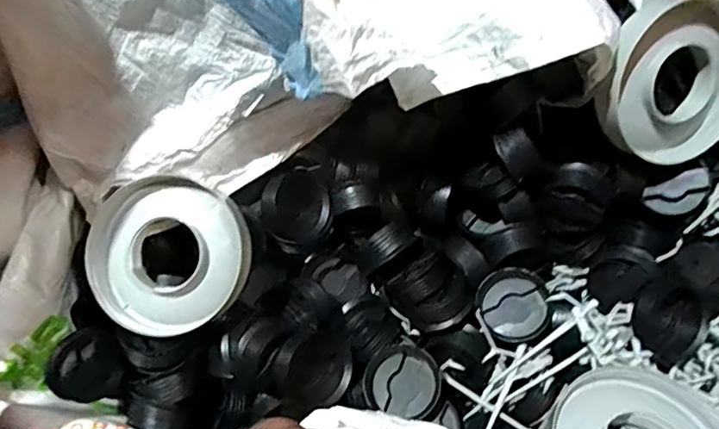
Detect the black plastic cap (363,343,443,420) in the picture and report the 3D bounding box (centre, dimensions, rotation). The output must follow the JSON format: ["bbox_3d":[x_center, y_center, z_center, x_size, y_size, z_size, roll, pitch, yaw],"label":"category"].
[{"bbox_3d":[0.045,0.174,0.552,0.073,0.033,0.073,0,62,0],"label":"black plastic cap"}]

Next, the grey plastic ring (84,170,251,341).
[{"bbox_3d":[-0.189,0.038,0.544,0.155,0.062,0.151,-1,92,-20],"label":"grey plastic ring"}]

